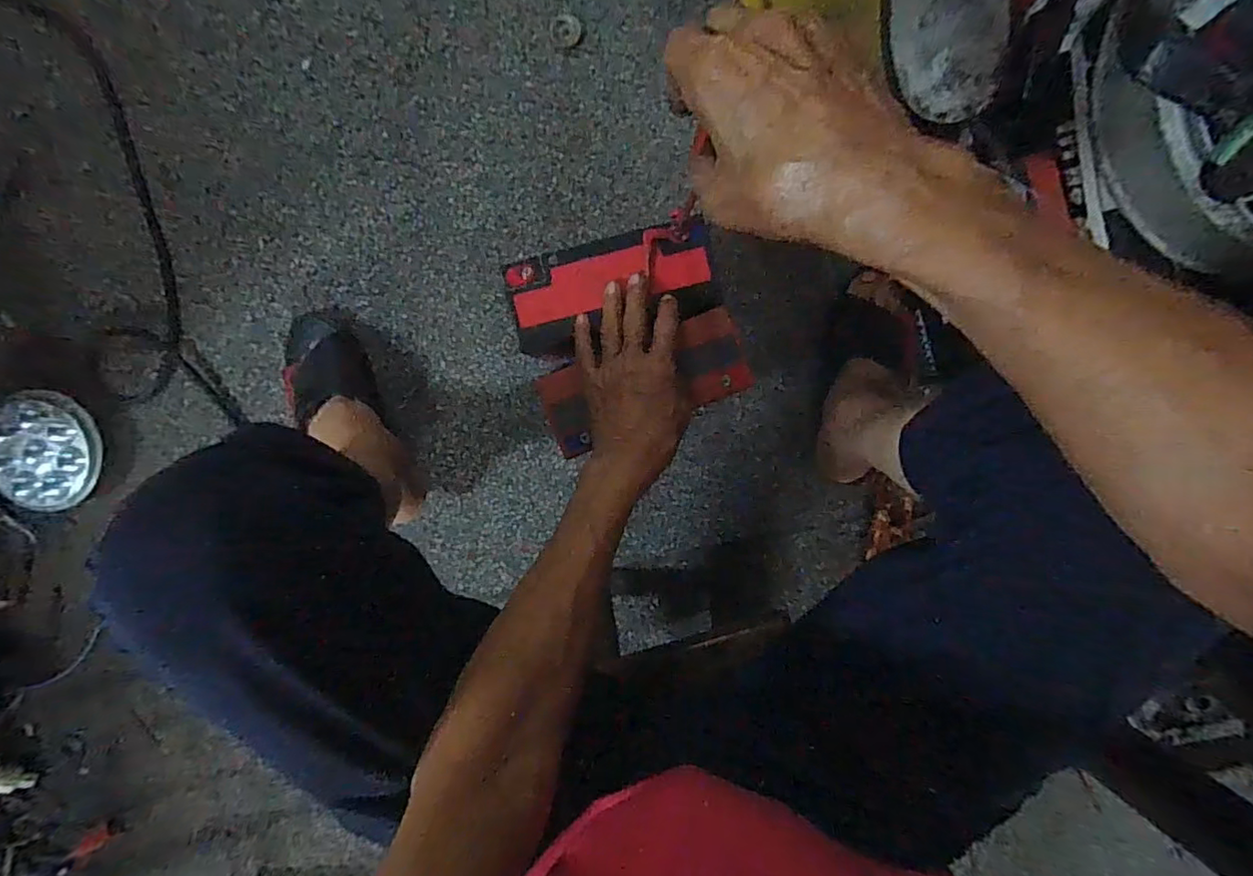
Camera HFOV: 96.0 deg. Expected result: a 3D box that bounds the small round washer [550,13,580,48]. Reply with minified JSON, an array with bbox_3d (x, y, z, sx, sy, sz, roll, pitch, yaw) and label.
[{"bbox_3d":[-0.068,-0.450,0.622,0.033,0.004,0.035,0,95,1],"label":"small round washer"}]

